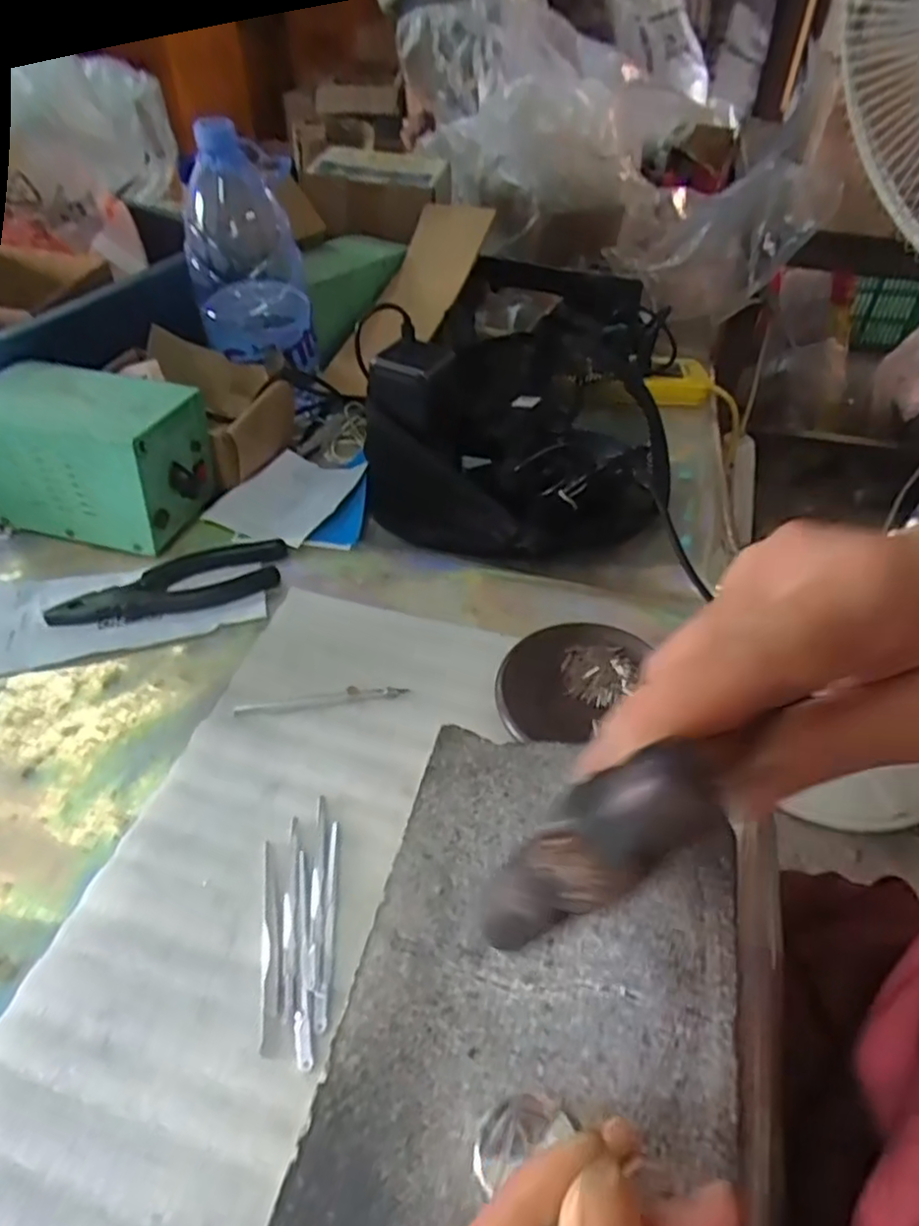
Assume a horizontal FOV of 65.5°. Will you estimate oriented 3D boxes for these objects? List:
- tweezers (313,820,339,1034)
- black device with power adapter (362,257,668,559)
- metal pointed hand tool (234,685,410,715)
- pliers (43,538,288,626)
[{"bbox_3d":[-0.065,0.151,0.357,0.006,0.004,0.103,-2,44,-2],"label":"tweezers"},{"bbox_3d":[0.070,-0.235,0.662,0.230,0.114,0.415,8,45,9],"label":"black device with power adapter"},{"bbox_3d":[-0.086,0.054,0.449,0.106,0.004,0.010,-9,45,-8],"label":"metal pointed hand tool"},{"bbox_3d":[-0.208,-0.019,0.521,0.166,0.012,0.058,-17,46,-16],"label":"pliers"}]

